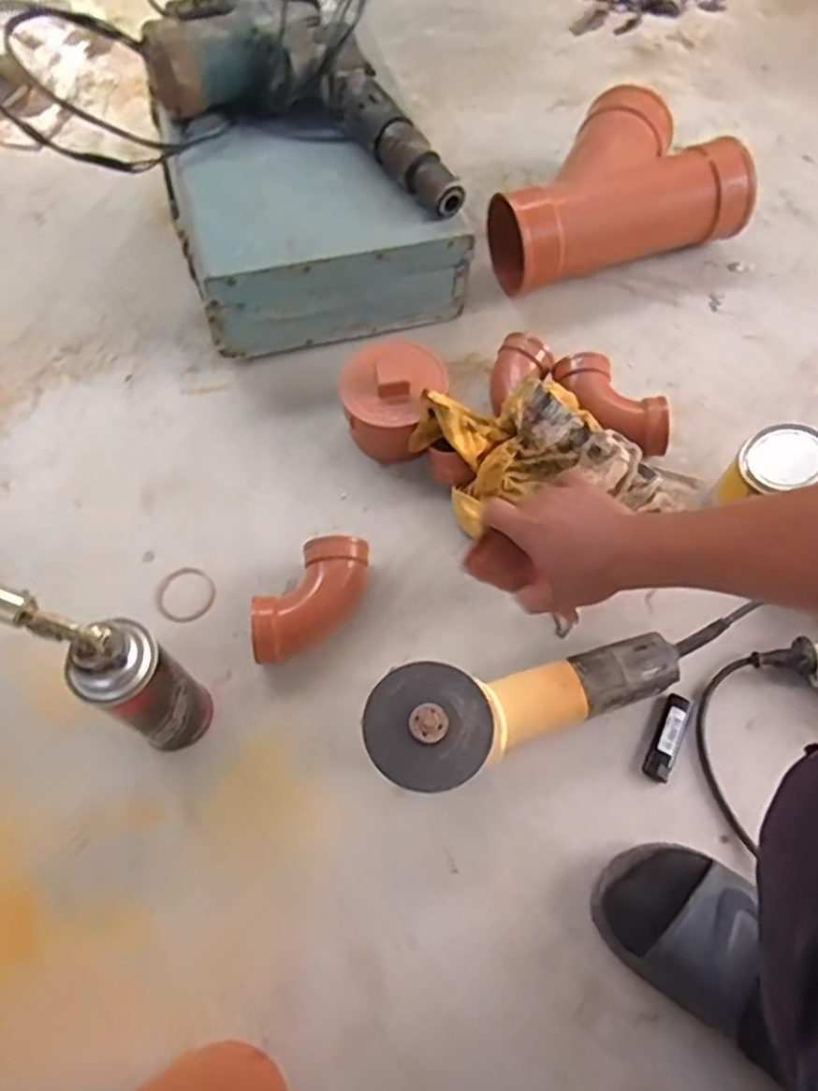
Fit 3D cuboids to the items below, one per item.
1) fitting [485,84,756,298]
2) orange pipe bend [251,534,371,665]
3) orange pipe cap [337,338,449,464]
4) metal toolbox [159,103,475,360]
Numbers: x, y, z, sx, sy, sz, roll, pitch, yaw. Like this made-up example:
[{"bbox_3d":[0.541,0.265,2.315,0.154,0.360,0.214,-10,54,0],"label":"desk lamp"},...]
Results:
[{"bbox_3d":[0.232,-0.442,0.882,0.293,0.115,0.218,-16,64,-8],"label":"fitting"},{"bbox_3d":[-0.093,0.054,0.675,0.066,0.058,0.144,33,68,15],"label":"orange pipe bend"},{"bbox_3d":[-0.019,-0.156,0.751,0.101,0.092,0.108,-1,64,2],"label":"orange pipe cap"},{"bbox_3d":[-0.110,-0.380,0.847,0.296,0.137,0.253,-15,64,-6],"label":"metal toolbox"}]

